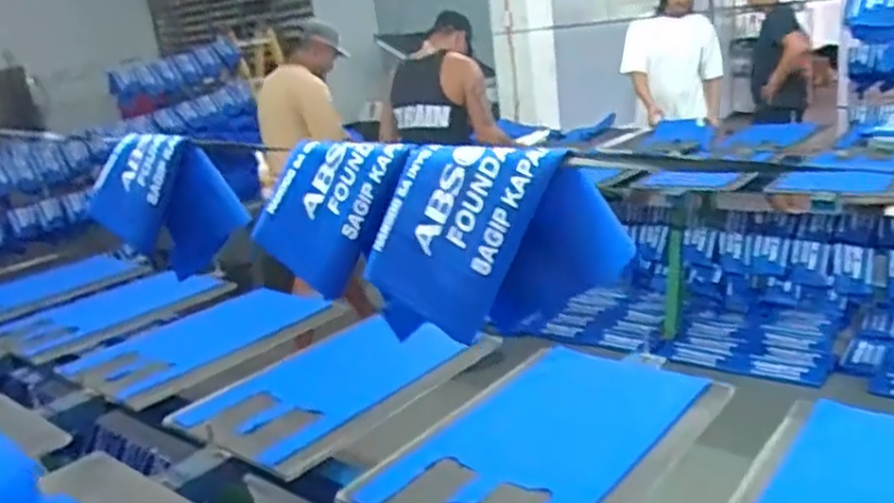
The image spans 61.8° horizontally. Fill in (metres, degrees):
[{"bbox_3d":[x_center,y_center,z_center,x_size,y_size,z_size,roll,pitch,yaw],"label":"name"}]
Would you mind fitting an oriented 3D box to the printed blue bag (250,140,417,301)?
[{"bbox_3d":[-0.128,-0.055,0.796,0.148,0.180,0.028,33,16,28],"label":"printed blue bag"}]

